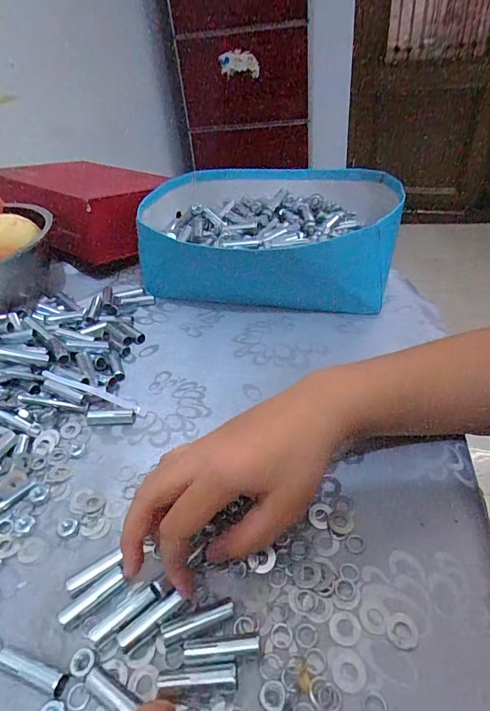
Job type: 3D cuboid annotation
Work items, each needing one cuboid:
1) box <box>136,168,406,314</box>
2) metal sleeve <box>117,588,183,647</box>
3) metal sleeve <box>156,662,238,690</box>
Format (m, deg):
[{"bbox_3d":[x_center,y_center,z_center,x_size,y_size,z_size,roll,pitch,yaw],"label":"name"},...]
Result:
[{"bbox_3d":[0.023,-0.158,0.541,0.302,0.095,0.221,4,39,10],"label":"box"},{"bbox_3d":[-0.051,0.144,0.231,0.036,0.009,0.009,-26,43,-25],"label":"metal sleeve"},{"bbox_3d":[-0.023,0.158,0.209,0.039,0.007,0.009,-2,38,4],"label":"metal sleeve"}]

